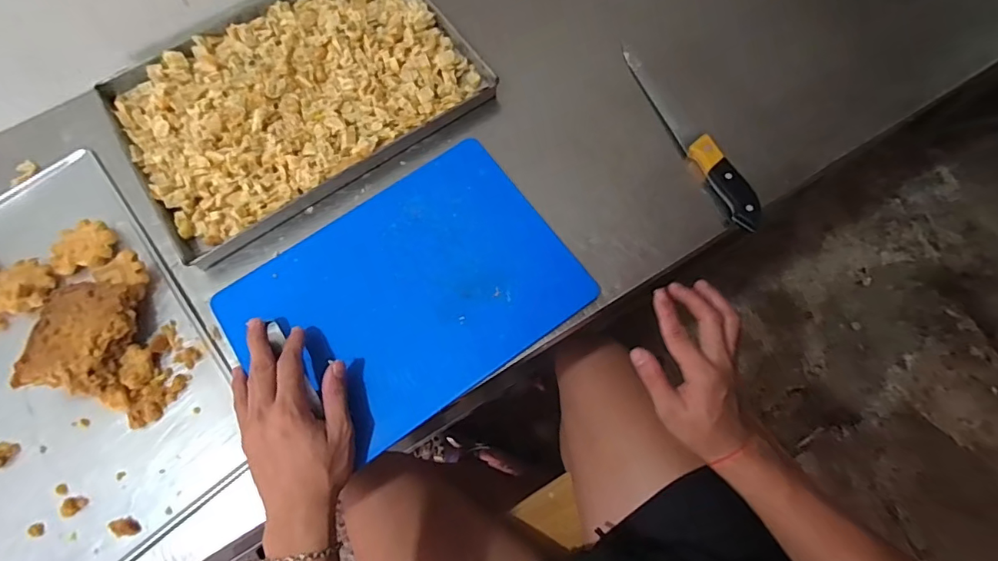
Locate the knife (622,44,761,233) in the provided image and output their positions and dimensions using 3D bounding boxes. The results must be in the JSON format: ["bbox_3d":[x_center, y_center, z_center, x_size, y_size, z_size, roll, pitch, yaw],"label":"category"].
[{"bbox_3d":[0.217,-0.175,0.574,0.026,0.025,0.280,-23,66,-7],"label":"knife"}]

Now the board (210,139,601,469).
[{"bbox_3d":[-0.096,0.013,0.518,0.328,0.013,0.237,-34,72,-8],"label":"board"}]

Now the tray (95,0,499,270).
[{"bbox_3d":[-0.248,-0.236,0.611,0.406,0.037,0.290,-32,68,-11],"label":"tray"}]

